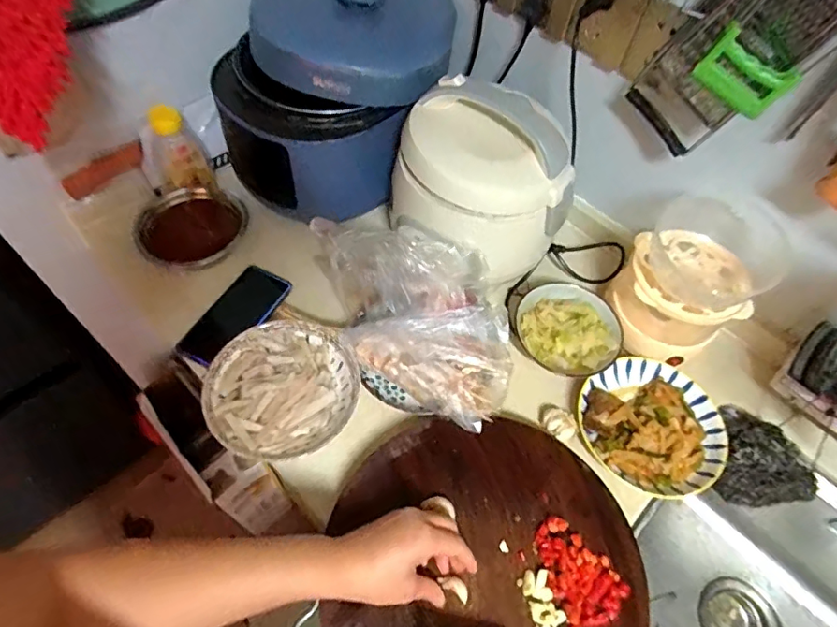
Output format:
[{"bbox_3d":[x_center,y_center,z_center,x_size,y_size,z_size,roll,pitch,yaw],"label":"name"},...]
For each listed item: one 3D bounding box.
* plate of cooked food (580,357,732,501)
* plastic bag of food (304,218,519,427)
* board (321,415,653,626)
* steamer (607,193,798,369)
[{"bbox_3d":[0.285,0.131,0.630,0.162,0.043,0.167,1,56,-1],"label":"plate of cooked food"},{"bbox_3d":[0.008,-0.005,0.621,0.257,0.115,0.166,36,62,21],"label":"plastic bag of food"},{"bbox_3d":[0.070,0.251,0.523,0.305,0.024,0.296,1,56,-1],"label":"board"},{"bbox_3d":[0.338,-0.040,0.658,0.153,0.157,0.163,38,63,22],"label":"steamer"}]

